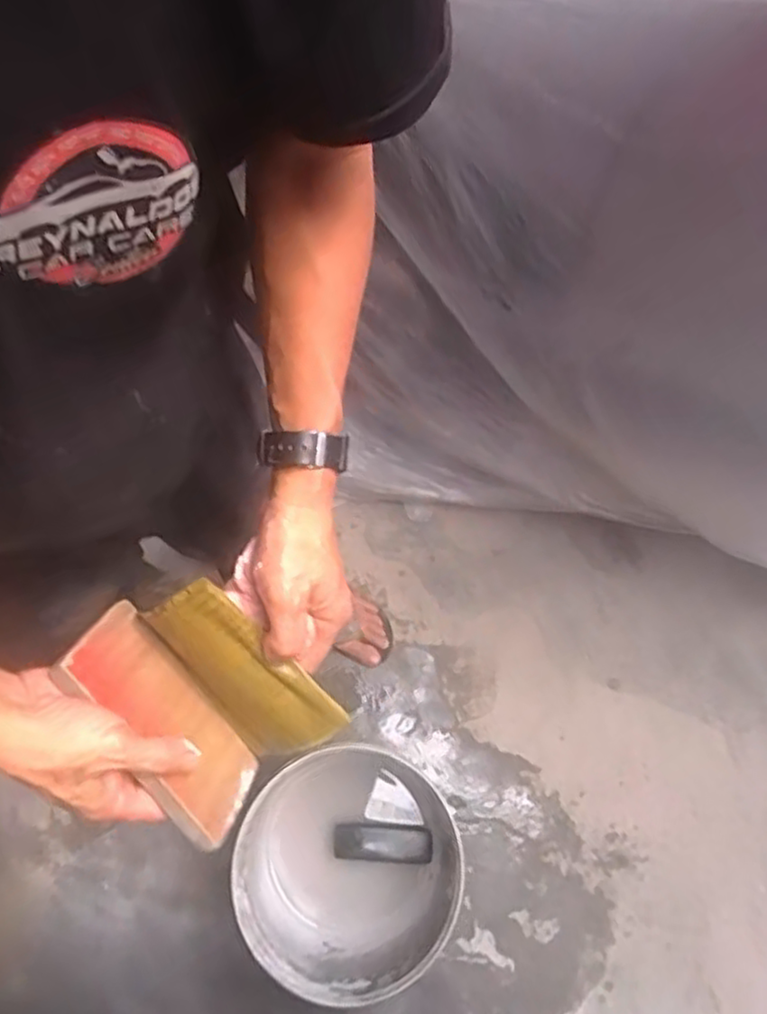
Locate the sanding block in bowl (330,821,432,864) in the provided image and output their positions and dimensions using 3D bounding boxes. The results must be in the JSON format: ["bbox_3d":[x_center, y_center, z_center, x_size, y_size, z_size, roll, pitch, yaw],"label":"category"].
[{"bbox_3d":[-0.001,0.528,1.104,0.154,0.017,0.052,4,71,0],"label":"sanding block in bowl"}]

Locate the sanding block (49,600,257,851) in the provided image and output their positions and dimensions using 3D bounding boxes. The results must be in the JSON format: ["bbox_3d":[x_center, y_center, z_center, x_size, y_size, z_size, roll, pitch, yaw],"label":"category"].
[{"bbox_3d":[-0.149,0.146,0.480,0.014,0.073,0.165,-26,103,26],"label":"sanding block"}]

